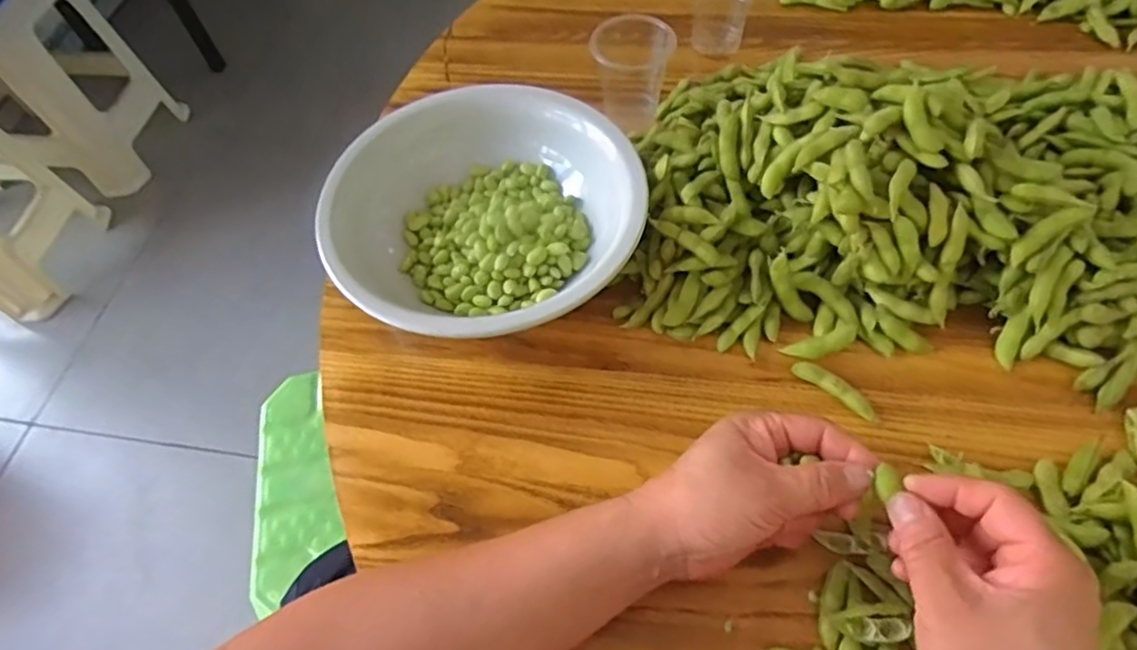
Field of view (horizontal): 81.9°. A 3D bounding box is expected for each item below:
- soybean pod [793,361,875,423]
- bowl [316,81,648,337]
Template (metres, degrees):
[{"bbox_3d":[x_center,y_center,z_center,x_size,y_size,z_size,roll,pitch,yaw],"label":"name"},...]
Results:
[{"bbox_3d":[0.171,0.040,0.419,0.056,0.008,0.013,35,67,22],"label":"soybean pod"},{"bbox_3d":[-0.058,-0.067,0.463,0.193,0.083,0.198,-2,59,3],"label":"bowl"}]

